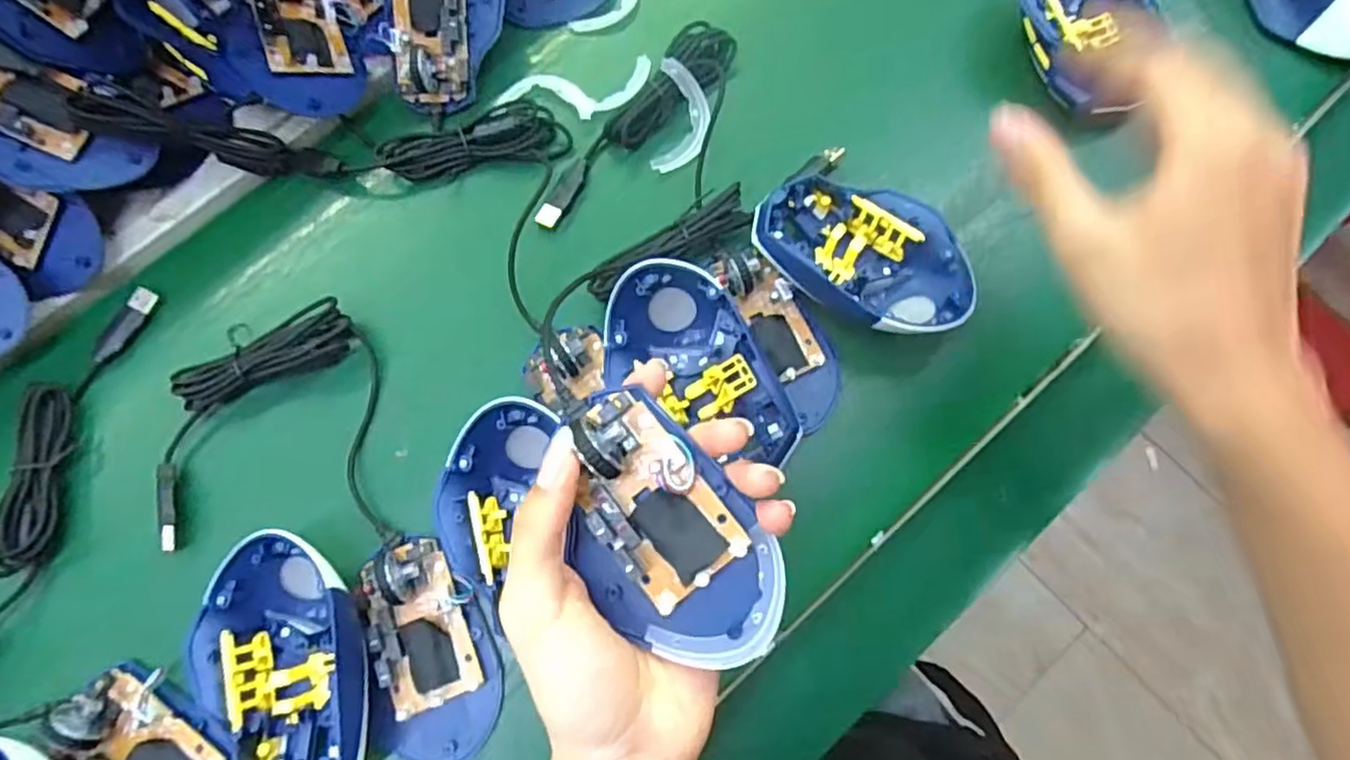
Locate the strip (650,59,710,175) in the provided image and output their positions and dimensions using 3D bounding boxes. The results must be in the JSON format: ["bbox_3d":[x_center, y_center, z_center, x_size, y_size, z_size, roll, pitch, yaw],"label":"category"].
[{"bbox_3d":[0.005,-0.157,0.412,0.031,0.007,0.063,5,96,-16],"label":"strip"}]

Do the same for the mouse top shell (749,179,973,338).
[{"bbox_3d":[0.103,-0.066,0.375,0.116,0.030,0.072,37,79,11],"label":"mouse top shell"}]

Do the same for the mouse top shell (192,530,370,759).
[{"bbox_3d":[-0.186,0.135,0.330,0.072,0.035,0.117,-11,75,-1],"label":"mouse top shell"}]

